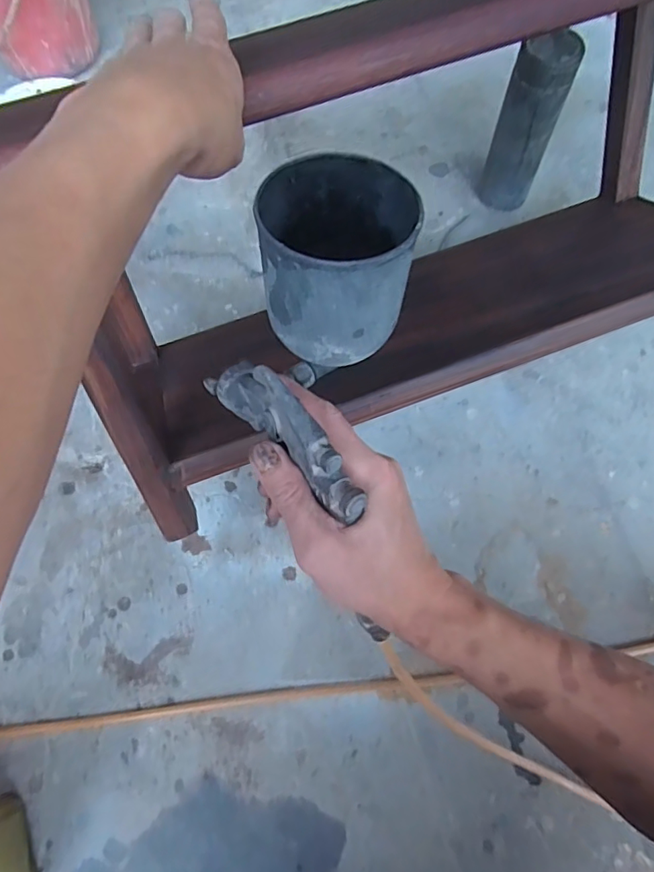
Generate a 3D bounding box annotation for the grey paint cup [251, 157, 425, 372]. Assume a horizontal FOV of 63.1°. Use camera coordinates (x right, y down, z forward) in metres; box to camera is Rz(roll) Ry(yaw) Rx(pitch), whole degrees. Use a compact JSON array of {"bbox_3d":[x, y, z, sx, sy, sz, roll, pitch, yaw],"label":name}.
[{"bbox_3d":[0.004,-0.094,0.277,0.078,0.068,0.085,0,70,1],"label":"grey paint cup"}]

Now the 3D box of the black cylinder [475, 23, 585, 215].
[{"bbox_3d":[0.249,-0.383,0.676,0.070,0.210,0.054,-10,70,-2],"label":"black cylinder"}]

